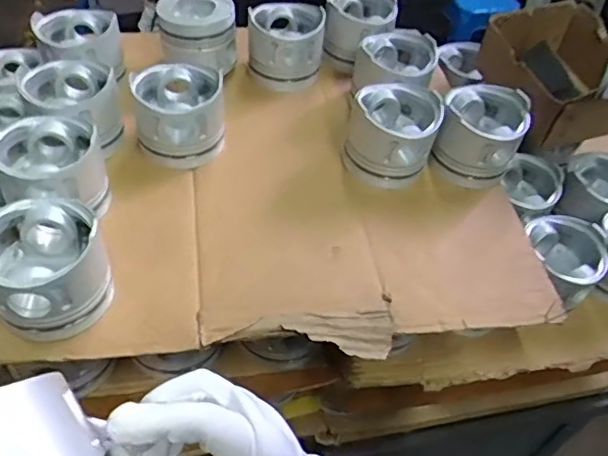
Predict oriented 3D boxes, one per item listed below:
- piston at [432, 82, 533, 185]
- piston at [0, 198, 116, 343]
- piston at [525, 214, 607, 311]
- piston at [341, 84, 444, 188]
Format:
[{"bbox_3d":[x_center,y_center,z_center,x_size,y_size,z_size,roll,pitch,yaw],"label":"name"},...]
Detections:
[{"bbox_3d":[0.216,-0.117,0.716,0.098,0.081,0.105,21,50,12],"label":"piston"},{"bbox_3d":[-0.234,0.038,0.525,0.102,0.093,0.097,3,48,-3],"label":"piston"},{"bbox_3d":[0.317,0.044,0.721,0.096,0.075,0.104,18,49,10],"label":"piston"},{"bbox_3d":[0.106,-0.112,0.711,0.104,0.090,0.105,3,48,-3],"label":"piston"}]

